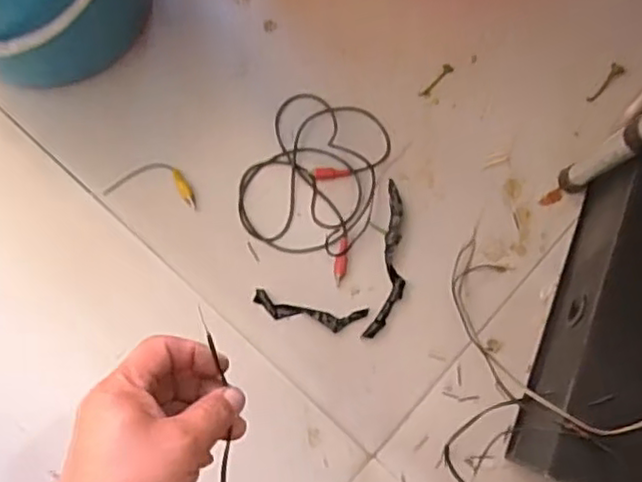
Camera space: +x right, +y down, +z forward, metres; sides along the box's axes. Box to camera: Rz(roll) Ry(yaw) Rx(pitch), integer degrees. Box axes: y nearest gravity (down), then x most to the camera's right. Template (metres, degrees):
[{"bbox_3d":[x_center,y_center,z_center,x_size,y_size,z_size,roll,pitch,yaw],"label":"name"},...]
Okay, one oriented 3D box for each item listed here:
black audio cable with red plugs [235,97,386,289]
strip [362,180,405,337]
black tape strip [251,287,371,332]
[{"bbox_3d":[-0.003,-0.063,0.659,0.131,0.008,0.162,26,81,5],"label":"black audio cable with red plugs"},{"bbox_3d":[0.068,0.019,0.647,0.029,0.004,0.149,10,80,2],"label":"strip"},{"bbox_3d":[-0.011,0.067,0.640,0.107,0.004,0.025,11,80,2],"label":"black tape strip"}]

